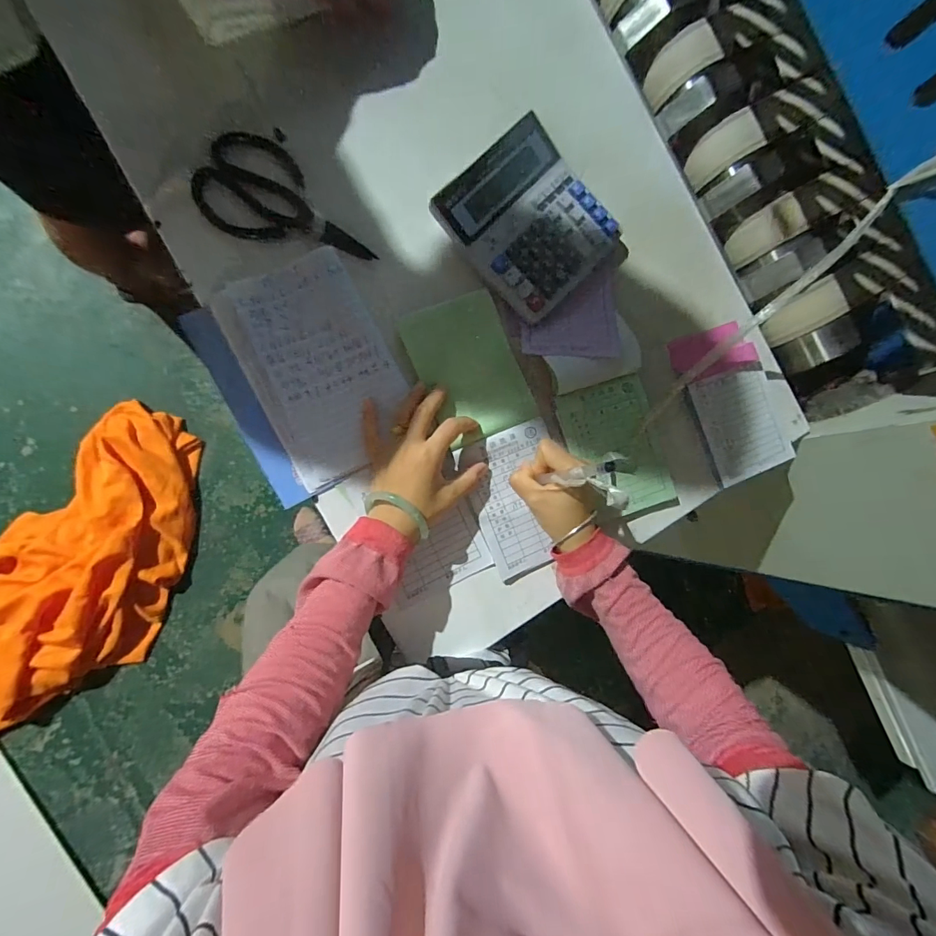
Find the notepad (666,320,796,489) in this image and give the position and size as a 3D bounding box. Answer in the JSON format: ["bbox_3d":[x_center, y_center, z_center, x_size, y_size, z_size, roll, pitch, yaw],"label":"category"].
[{"bbox_3d":[0.313,-0.079,0.509,0.109,0.014,0.177,-21,93,-9],"label":"notepad"}]

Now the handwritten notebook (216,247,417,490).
[{"bbox_3d":[-0.142,-0.100,0.425,0.131,0.009,0.206,-27,93,-9],"label":"handwritten notebook"}]

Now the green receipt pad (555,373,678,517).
[{"bbox_3d":[0.163,-0.021,0.473,0.102,0.014,0.145,-19,92,-9],"label":"green receipt pad"}]

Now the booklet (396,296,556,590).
[{"bbox_3d":[0.024,-0.031,0.453,0.111,0.013,0.289,-15,90,-9],"label":"booklet"}]

